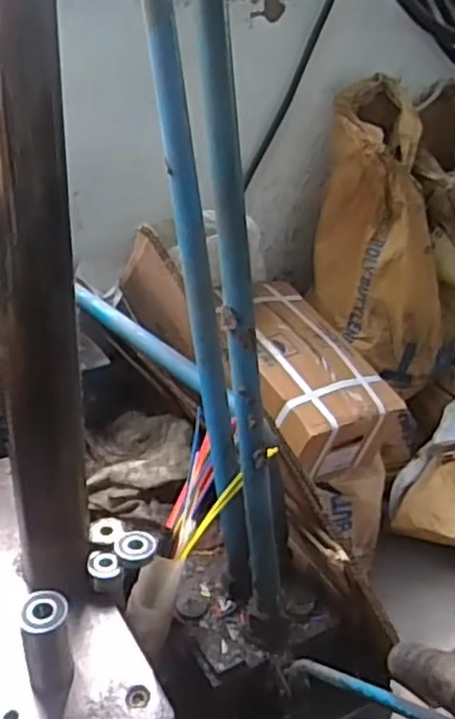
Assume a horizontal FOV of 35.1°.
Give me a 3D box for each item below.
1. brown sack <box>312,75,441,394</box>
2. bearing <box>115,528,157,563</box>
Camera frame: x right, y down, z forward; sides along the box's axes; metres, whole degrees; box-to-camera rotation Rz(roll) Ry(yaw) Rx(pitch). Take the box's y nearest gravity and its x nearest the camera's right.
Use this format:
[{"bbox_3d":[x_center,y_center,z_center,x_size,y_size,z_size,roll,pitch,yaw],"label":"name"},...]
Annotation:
[{"bbox_3d":[0.296,-0.227,1.380,0.211,0.571,0.156,-11,9,-22],"label":"brown sack"},{"bbox_3d":[-0.089,0.182,0.700,0.038,0.014,0.033,-1,33,-8],"label":"bearing"}]

